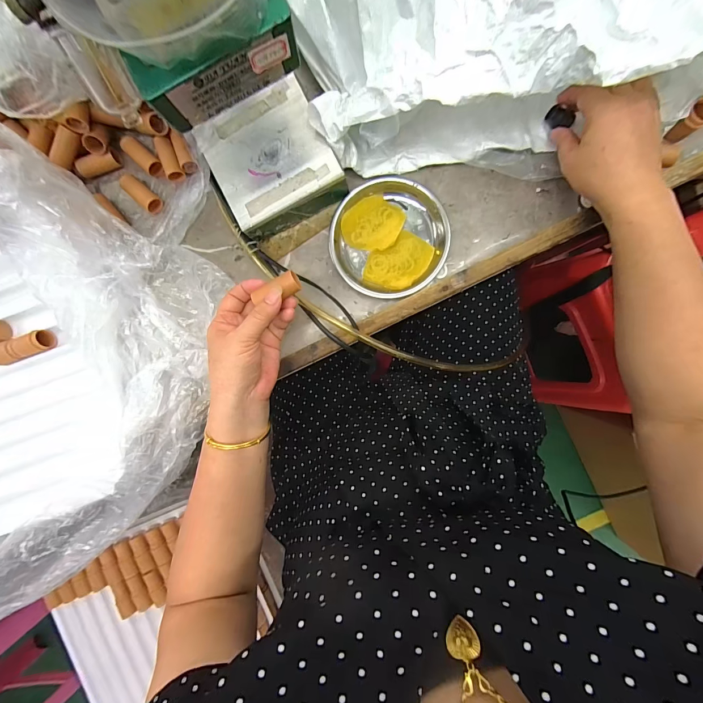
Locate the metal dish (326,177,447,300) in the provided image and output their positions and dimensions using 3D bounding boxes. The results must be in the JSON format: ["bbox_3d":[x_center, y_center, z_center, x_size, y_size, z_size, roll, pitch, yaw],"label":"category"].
[{"bbox_3d":[0.043,-0.127,0.375,0.131,0.017,0.124,0,93,4],"label":"metal dish"}]

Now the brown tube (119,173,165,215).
[{"bbox_3d":[-0.248,-0.187,0.388,0.049,0.016,0.019,43,95,1],"label":"brown tube"}]

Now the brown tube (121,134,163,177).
[{"bbox_3d":[-0.247,-0.230,0.384,0.018,0.014,0.050,-45,102,5],"label":"brown tube"}]

